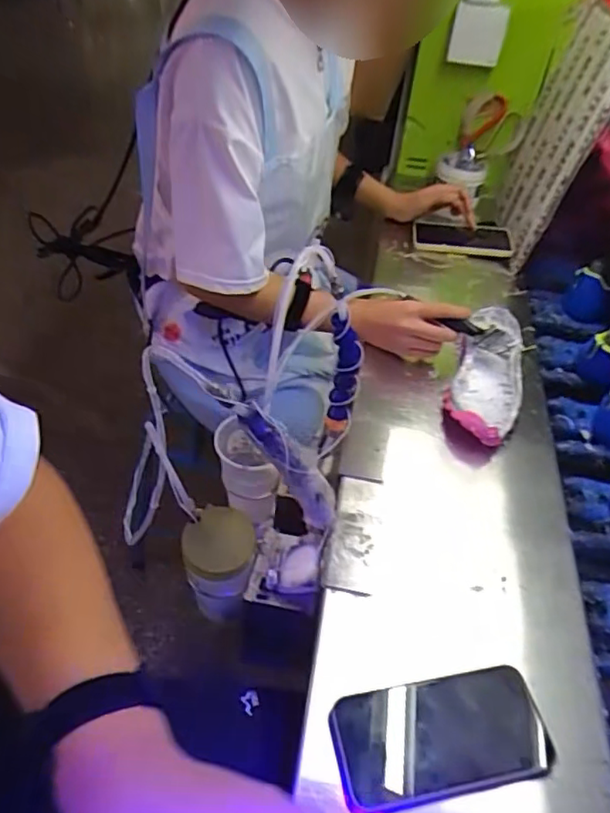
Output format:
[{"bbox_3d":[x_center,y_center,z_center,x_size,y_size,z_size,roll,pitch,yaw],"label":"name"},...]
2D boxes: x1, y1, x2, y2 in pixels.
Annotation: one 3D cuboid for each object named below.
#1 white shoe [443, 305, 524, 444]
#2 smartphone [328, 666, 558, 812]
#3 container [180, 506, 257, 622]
[{"bbox_3d":[0.222,-0.038,0.720,0.080,0.069,0.183,17,45,11],"label":"white shoe"},{"bbox_3d":[0.106,0.251,0.454,0.164,0.015,0.077,-5,58,-11],"label":"smartphone"},{"bbox_3d":[-0.089,0.168,0.635,0.071,0.111,0.067,4,44,-3],"label":"container"}]

